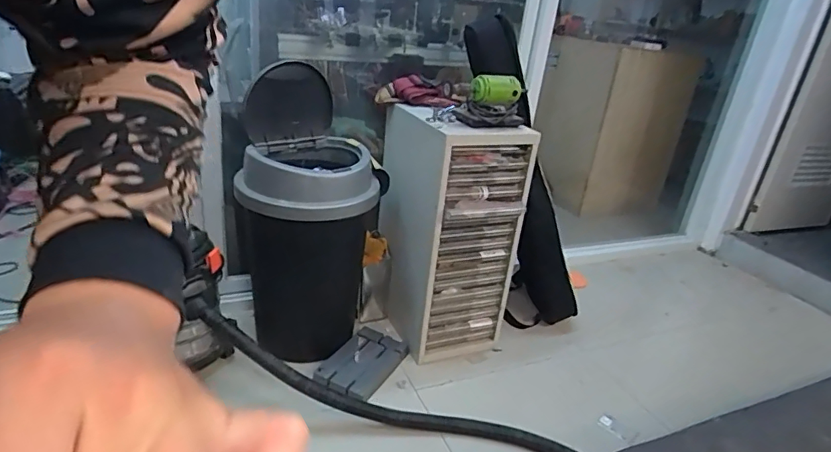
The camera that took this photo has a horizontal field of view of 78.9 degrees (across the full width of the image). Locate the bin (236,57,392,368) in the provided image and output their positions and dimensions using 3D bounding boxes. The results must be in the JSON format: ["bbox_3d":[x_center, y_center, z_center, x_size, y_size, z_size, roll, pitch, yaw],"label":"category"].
[{"bbox_3d":[-0.270,-0.045,1.402,0.313,0.668,0.311,5,24,-6],"label":"bin"}]

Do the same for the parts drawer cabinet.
[{"bbox_3d":[0.085,0.009,1.531,0.283,0.687,0.367,-8,28,-30],"label":"parts drawer cabinet"}]

